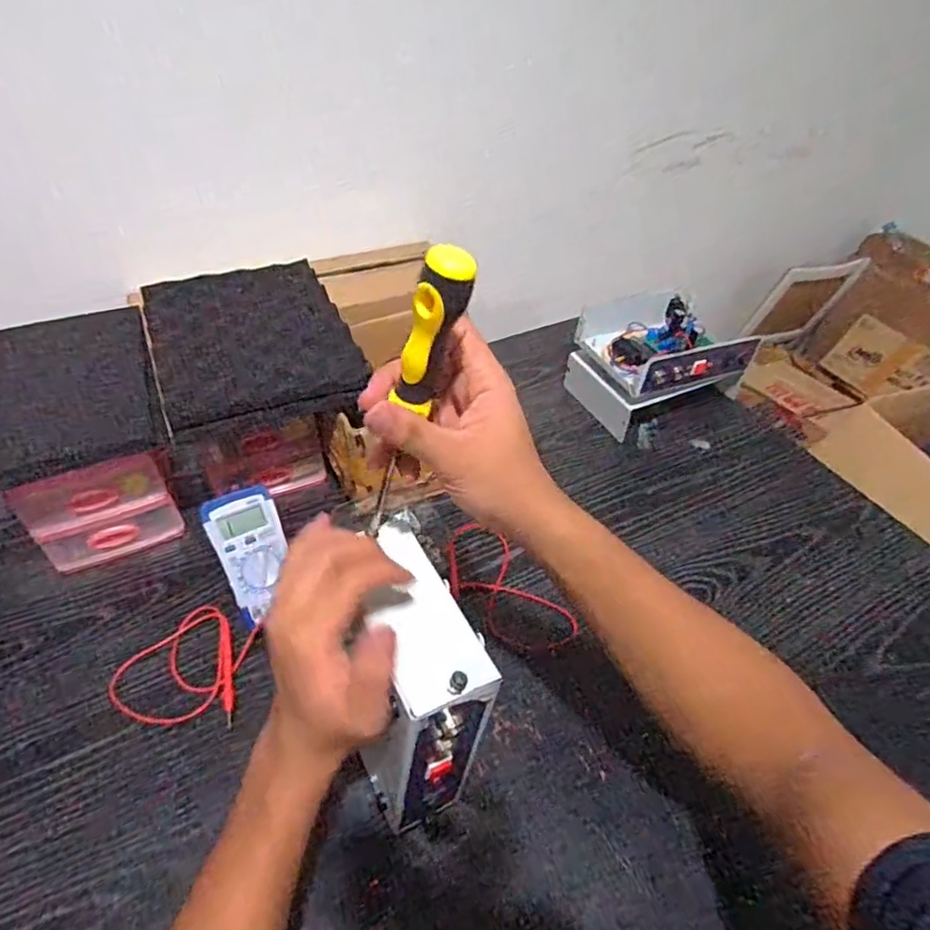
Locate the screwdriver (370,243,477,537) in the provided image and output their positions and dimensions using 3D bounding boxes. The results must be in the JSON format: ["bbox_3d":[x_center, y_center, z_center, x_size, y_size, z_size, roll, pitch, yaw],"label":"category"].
[{"bbox_3d":[-0.033,-0.035,0.367,0.024,0.213,0.043,21,48,-2],"label":"screwdriver"}]

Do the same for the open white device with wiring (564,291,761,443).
[{"bbox_3d":[0.260,-0.145,0.833,0.195,0.104,0.159,-17,48,-19],"label":"open white device with wiring"}]

